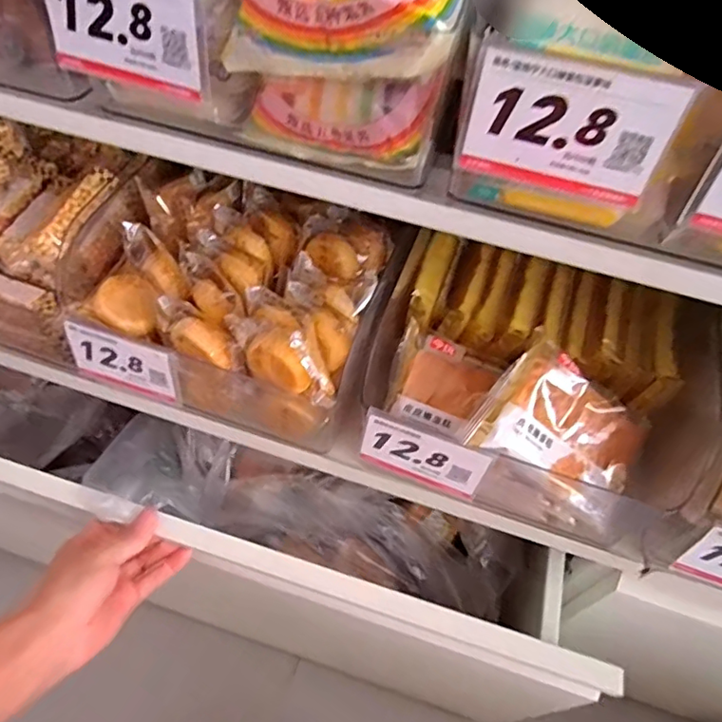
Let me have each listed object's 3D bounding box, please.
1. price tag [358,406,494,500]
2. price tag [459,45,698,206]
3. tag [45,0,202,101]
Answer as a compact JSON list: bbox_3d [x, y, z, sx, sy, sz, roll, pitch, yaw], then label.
[{"bbox_3d":[0.047,0.075,0.434,0.095,0.064,0.007,22,44,5],"label":"price tag"},{"bbox_3d":[0.103,-0.115,0.279,0.094,0.059,0.010,17,55,8],"label":"price tag"},{"bbox_3d":[-0.133,-0.187,0.315,0.093,0.063,0.009,18,49,6],"label":"tag"}]

